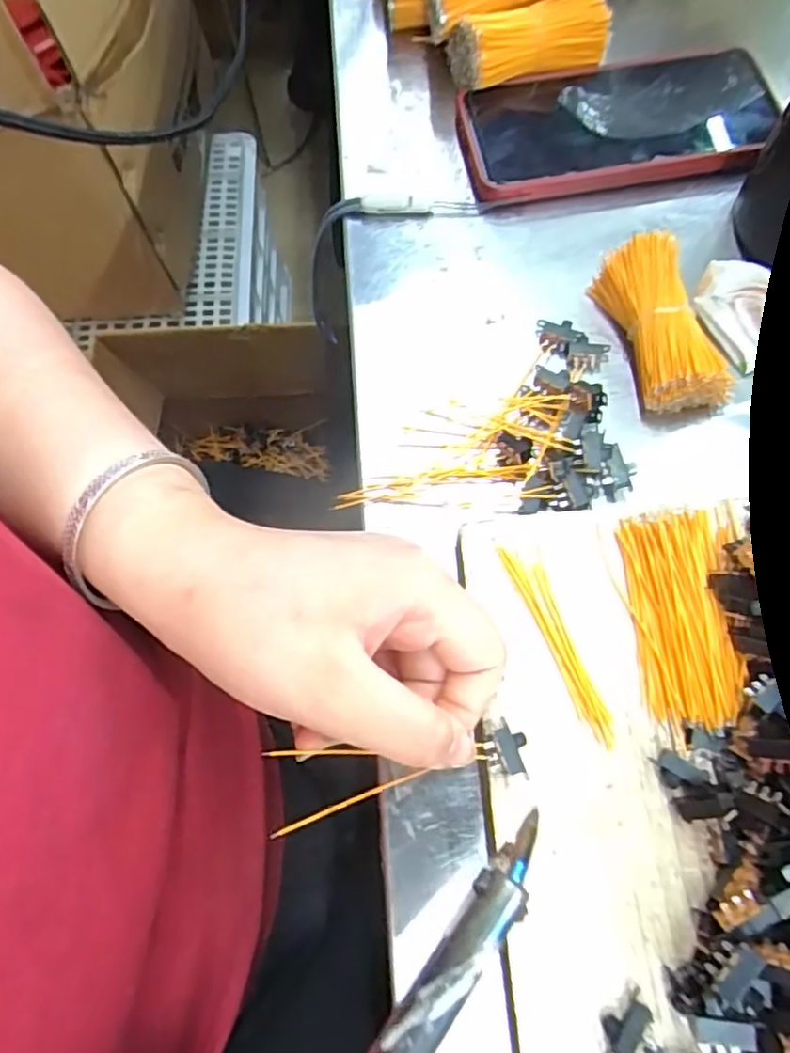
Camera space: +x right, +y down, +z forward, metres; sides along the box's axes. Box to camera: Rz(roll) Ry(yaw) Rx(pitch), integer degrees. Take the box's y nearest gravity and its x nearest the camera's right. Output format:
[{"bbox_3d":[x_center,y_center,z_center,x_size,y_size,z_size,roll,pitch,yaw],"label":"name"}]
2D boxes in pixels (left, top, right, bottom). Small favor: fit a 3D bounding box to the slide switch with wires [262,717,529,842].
[{"bbox_3d":[0.002,0.082,0.223,0.089,0.006,0.026,-7,70,-13],"label":"slide switch with wires"}]

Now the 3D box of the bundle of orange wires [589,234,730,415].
[{"bbox_3d":[0.122,-0.092,0.302,0.036,0.031,0.080,-15,70,-4],"label":"bundle of orange wires"}]

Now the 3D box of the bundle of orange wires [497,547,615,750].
[{"bbox_3d":[0.063,0.044,0.249,0.013,0.004,0.079,-20,71,-6],"label":"bundle of orange wires"}]

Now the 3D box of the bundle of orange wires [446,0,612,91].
[{"bbox_3d":[0.077,-0.272,0.364,0.088,0.029,0.032,-15,70,-4],"label":"bundle of orange wires"}]

